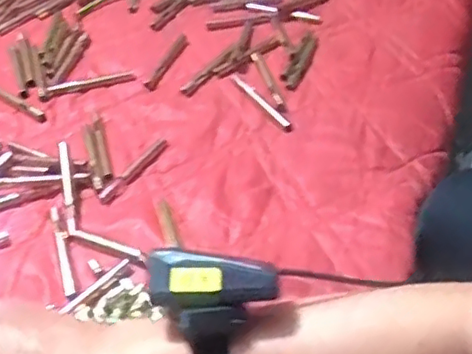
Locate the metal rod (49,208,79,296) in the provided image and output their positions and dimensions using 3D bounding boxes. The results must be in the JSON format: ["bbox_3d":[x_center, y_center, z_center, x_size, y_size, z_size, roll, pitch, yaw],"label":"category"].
[{"bbox_3d":[-0.139,0.059,0.485,0.010,0.007,0.087,-16,49,-11],"label":"metal rod"}]

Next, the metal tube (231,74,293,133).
[{"bbox_3d":[0.024,-0.076,0.598,0.012,0.005,0.097,-27,53,-20],"label":"metal tube"}]

